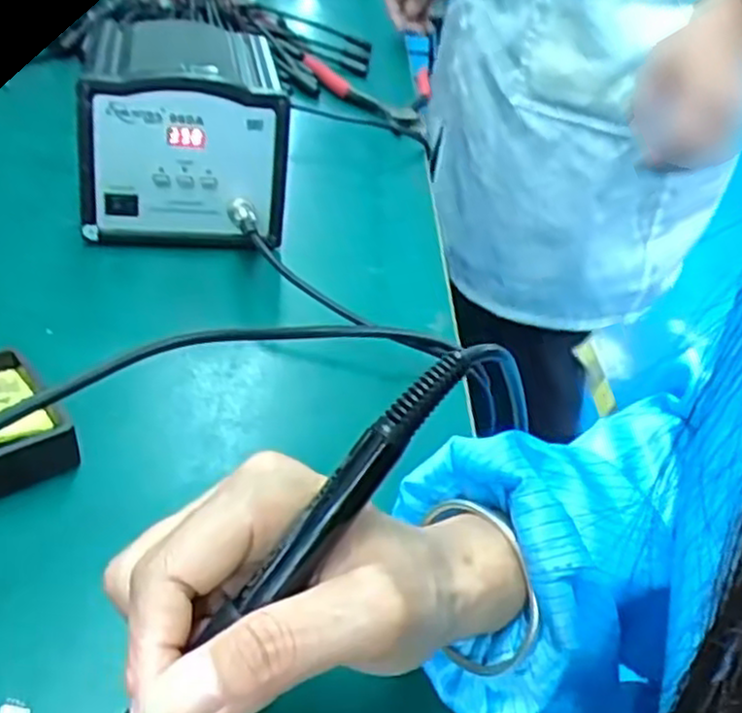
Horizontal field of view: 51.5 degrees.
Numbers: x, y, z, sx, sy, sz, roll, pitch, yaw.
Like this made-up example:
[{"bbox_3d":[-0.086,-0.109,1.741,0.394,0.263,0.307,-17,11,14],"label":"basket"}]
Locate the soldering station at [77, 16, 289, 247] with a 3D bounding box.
[{"bbox_3d":[-0.125,-0.151,0.538,0.129,0.125,0.150,4,37,-7],"label":"soldering station"}]

